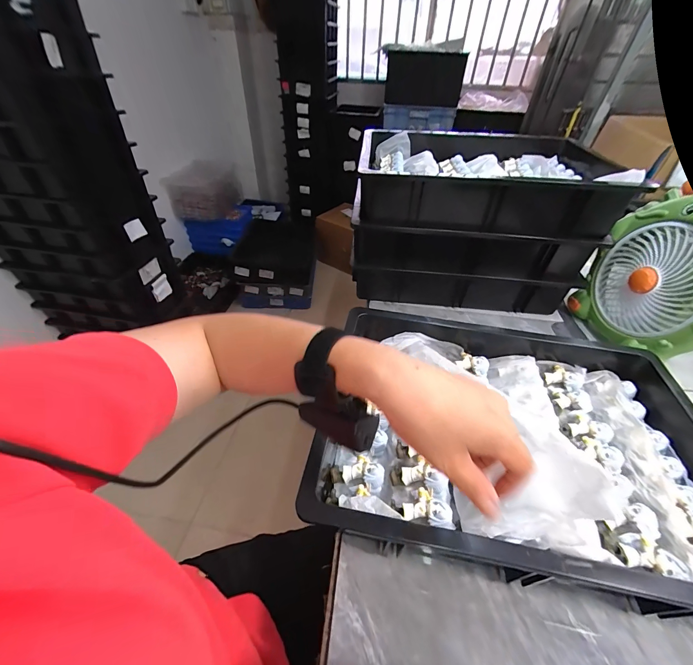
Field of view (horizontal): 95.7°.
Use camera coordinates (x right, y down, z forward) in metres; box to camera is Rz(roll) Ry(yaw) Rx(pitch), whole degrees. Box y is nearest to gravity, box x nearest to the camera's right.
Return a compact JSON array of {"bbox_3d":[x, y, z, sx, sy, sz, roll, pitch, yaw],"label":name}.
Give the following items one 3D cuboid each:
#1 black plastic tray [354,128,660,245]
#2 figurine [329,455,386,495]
[{"bbox_3d":[0.257,-0.304,0.623,0.445,0.098,0.355,5,42,4],"label":"black plastic tray"},{"bbox_3d":[0.014,0.170,0.383,0.064,0.025,0.043,-4,41,13],"label":"figurine"}]

